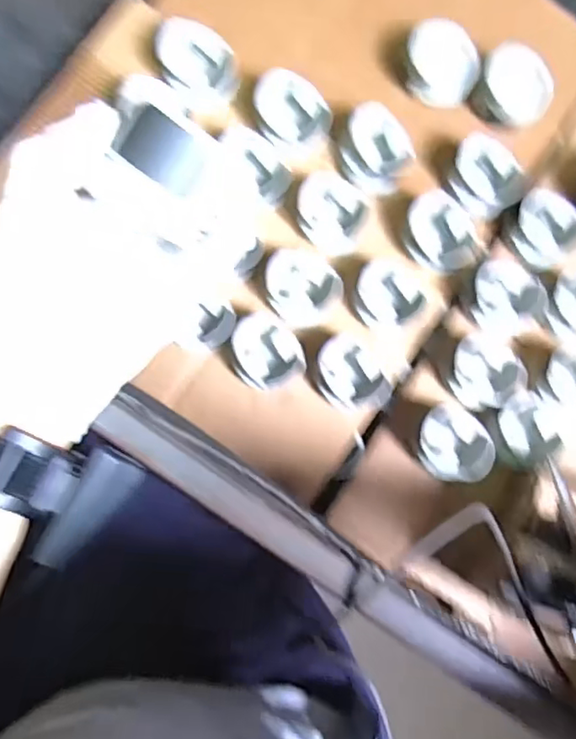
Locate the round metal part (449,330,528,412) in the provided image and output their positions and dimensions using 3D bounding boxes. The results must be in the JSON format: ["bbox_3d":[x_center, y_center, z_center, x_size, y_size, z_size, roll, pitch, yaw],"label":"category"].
[{"bbox_3d":[0.226,0.000,0.686,0.086,0.041,0.087,1,83,-5],"label":"round metal part"}]

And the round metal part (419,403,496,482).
[{"bbox_3d":[0.185,0.083,0.672,0.073,0.039,0.085,-23,86,-7],"label":"round metal part"}]

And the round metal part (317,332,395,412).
[{"bbox_3d":[0.078,0.002,0.688,0.092,0.049,0.087,1,83,-5],"label":"round metal part"}]

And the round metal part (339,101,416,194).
[{"bbox_3d":[0.101,-0.255,0.708,0.083,0.043,0.085,1,83,-5],"label":"round metal part"}]

